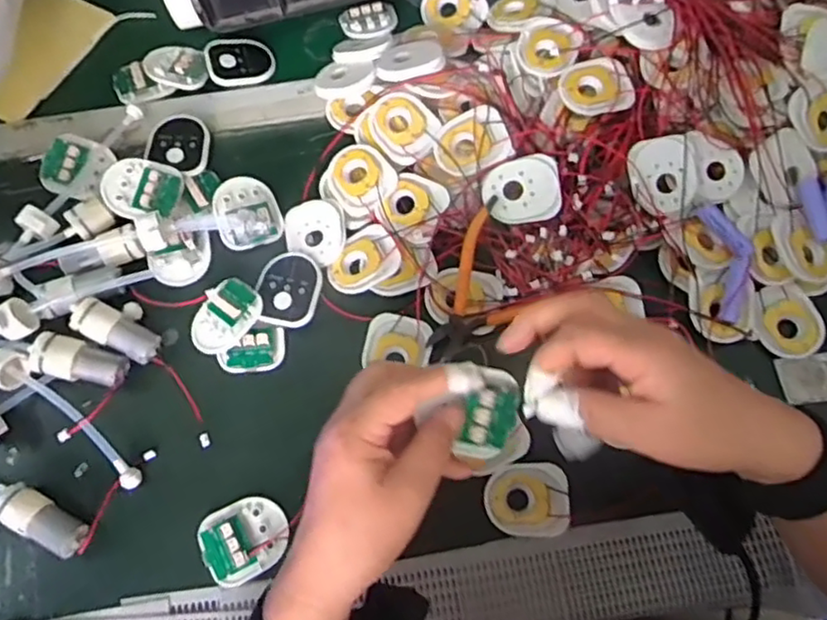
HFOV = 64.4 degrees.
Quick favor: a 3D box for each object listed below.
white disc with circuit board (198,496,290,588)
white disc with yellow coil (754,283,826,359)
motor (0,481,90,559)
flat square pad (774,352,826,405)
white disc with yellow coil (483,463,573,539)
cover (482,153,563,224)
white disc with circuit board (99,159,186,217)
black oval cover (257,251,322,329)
[{"bbox_3d":[-0.116,0.158,0.455,0.057,0.013,0.050,-28,71,-10],"label":"white disc with circuit board"},{"bbox_3d":[0.286,0.008,0.500,0.046,0.013,0.055,-7,85,7],"label":"white disc with yellow coil"},{"bbox_3d":[-0.256,0.144,0.453,0.064,0.023,0.027,25,71,10],"label":"motor"},{"bbox_3d":[0.300,0.052,0.496,0.045,0.007,0.036,-9,78,2],"label":"flat square pad"},{"bbox_3d":[0.080,0.134,0.462,0.059,0.007,0.049,-1,69,0],"label":"white disc with yellow coil"},{"bbox_3d":[0.083,-0.091,0.500,0.057,0.009,0.048,-10,95,12],"label":"cover"},{"bbox_3d":[-0.217,-0.097,0.520,0.060,0.017,0.052,24,71,10],"label":"white disc with circuit board"},{"bbox_3d":[-0.095,-0.016,0.500,0.047,0.007,0.058,13,70,6],"label":"black oval cover"}]

